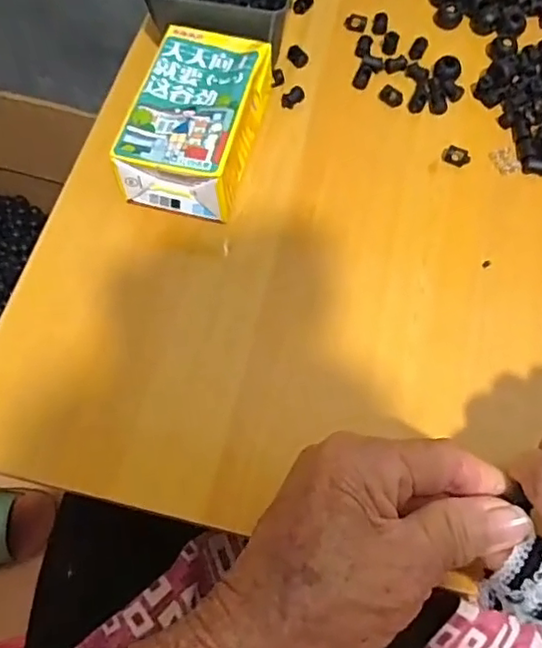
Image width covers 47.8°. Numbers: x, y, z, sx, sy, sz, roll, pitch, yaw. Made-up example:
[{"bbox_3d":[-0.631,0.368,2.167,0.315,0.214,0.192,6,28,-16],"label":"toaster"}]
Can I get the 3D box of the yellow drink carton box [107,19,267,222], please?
[{"bbox_3d":[-0.043,-0.118,0.360,0.063,0.045,0.104,12,65,5],"label":"yellow drink carton box"}]

